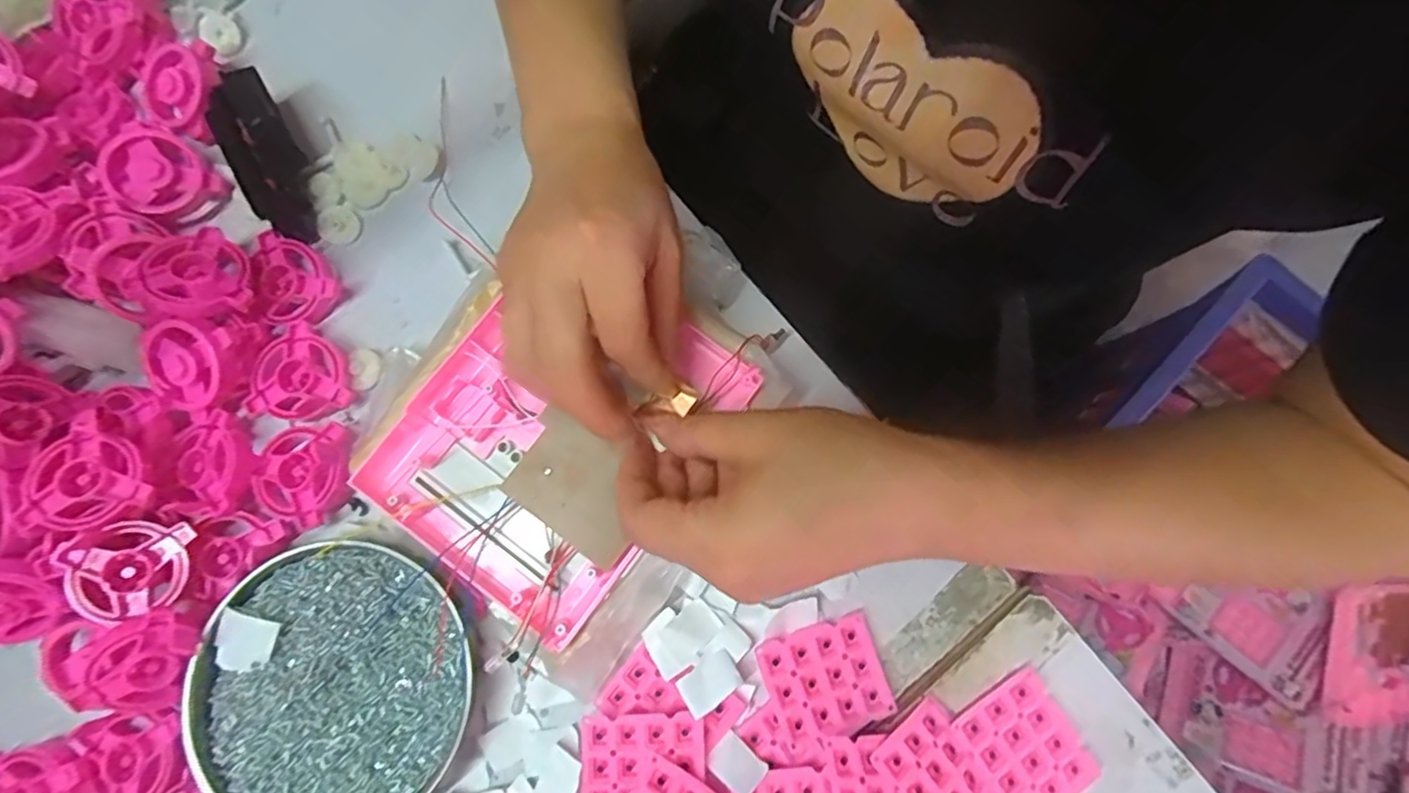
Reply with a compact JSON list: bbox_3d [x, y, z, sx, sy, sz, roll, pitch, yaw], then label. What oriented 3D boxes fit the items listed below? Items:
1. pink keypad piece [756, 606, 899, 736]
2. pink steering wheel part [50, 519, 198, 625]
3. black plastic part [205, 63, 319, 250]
[{"bbox_3d":[0.063,0.142,0.316,0.059,0.011,0.050,-19,80,-4],"label":"pink keypad piece"},{"bbox_3d":[-0.278,0.084,0.303,0.052,0.011,0.046,-27,87,-20],"label":"pink steering wheel part"},{"bbox_3d":[-0.249,-0.135,0.355,0.040,0.024,0.093,-19,102,-4],"label":"black plastic part"}]

